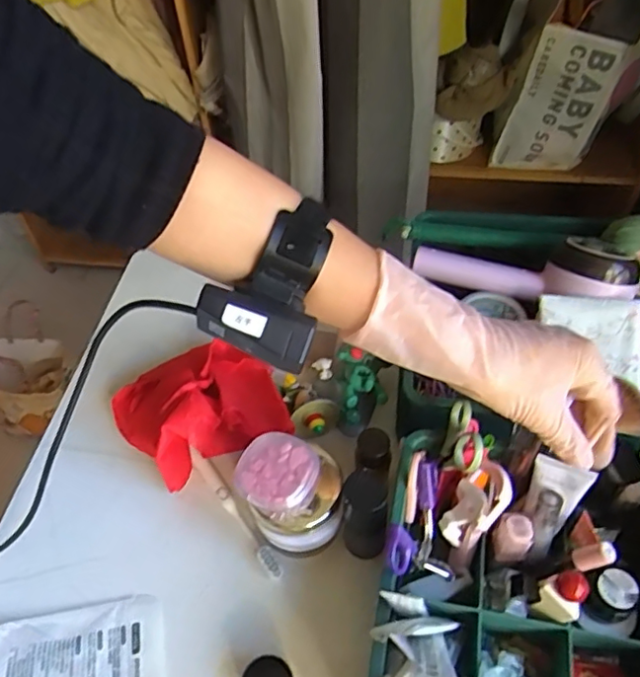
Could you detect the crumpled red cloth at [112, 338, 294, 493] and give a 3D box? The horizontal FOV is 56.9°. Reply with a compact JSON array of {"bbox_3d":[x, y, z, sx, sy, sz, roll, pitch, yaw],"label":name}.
[{"bbox_3d":[-0.112,0.054,0.528,0.142,0.092,0.127,-21,53,-15],"label":"crumpled red cloth"}]

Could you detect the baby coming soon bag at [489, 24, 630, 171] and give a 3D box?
[{"bbox_3d":[0.485,-0.477,1.218,0.180,0.289,0.044,18,44,10],"label":"baby coming soon bag"}]

